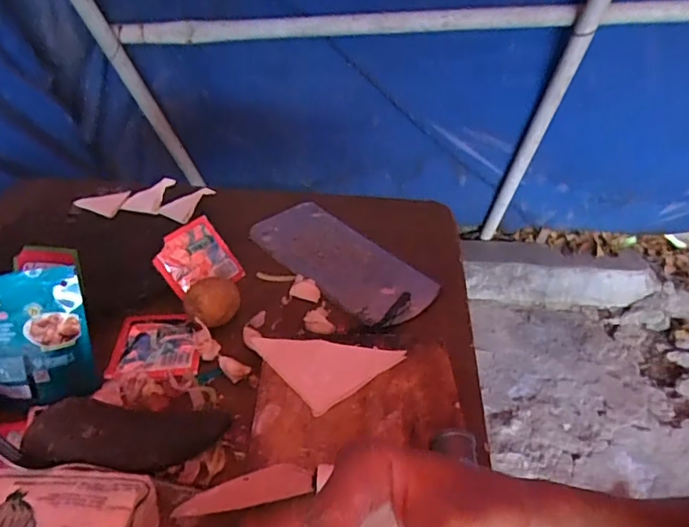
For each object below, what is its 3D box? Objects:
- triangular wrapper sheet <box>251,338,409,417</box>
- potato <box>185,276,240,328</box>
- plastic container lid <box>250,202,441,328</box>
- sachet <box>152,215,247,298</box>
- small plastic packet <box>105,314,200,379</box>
[{"bbox_3d":[-0.013,0.079,0.467,0.095,0.010,0.095,-24,45,-30],"label":"triangular wrapper sheet"},{"bbox_3d":[-0.126,0.036,0.508,0.052,0.040,0.051,-9,39,-14],"label":"potato"},{"bbox_3d":[-0.003,-0.006,0.598,0.105,0.011,0.235,-27,44,-32],"label":"plastic container lid"},{"bbox_3d":[-0.153,-0.003,0.552,0.075,0.008,0.075,54,46,-5],"label":"sachet"},{"bbox_3d":[-0.174,0.073,0.489,0.076,0.009,0.080,-5,38,-9],"label":"small plastic packet"}]

